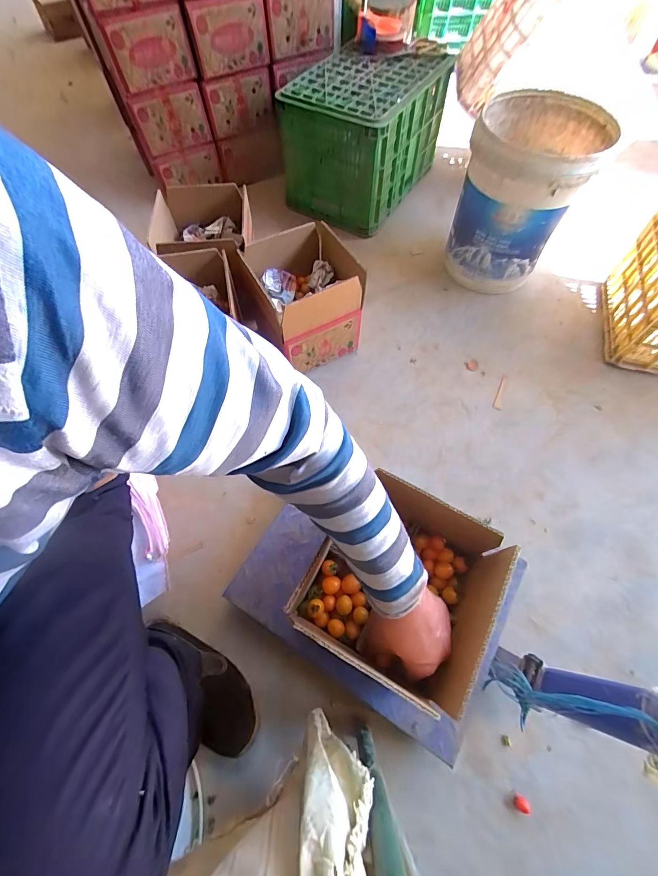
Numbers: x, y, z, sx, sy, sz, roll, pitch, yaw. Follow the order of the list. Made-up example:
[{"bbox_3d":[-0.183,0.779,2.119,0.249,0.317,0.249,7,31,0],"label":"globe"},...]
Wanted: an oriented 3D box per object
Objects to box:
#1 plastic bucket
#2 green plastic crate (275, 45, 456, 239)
[{"bbox_3d":[0.485,-0.617,0.951,0.274,0.358,0.293,0,65,0],"label":"plastic bucket"},{"bbox_3d":[0.111,-0.998,1.171,0.388,0.323,0.457,30,69,13],"label":"green plastic crate"}]

